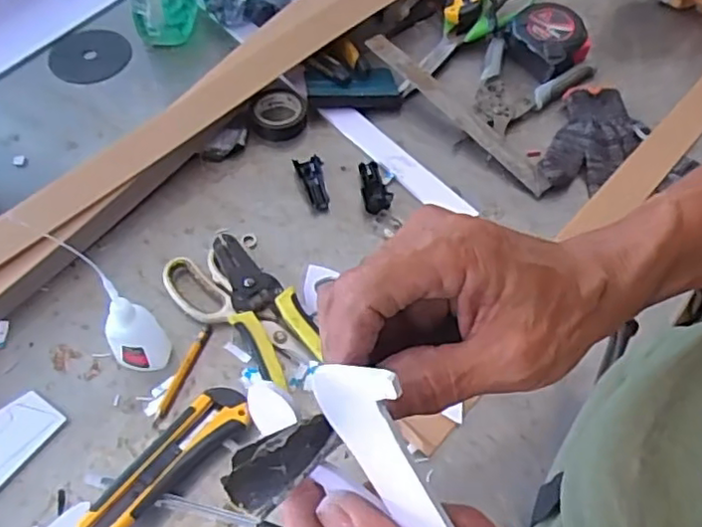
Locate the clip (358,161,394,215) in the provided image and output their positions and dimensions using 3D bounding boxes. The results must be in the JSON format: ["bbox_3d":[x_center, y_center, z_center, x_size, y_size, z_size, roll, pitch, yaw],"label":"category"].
[{"bbox_3d":[0.022,-0.075,0.617,0.026,0.011,0.062,-10,57,-7],"label":"clip"}]

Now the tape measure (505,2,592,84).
[{"bbox_3d":[0.225,-0.250,0.718,0.076,0.037,0.088,-21,59,-13],"label":"tape measure"}]

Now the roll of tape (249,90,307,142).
[{"bbox_3d":[-0.074,-0.154,0.666,0.058,0.020,0.054,0,57,0],"label":"roll of tape"}]

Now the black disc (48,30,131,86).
[{"bbox_3d":[-0.295,-0.234,0.726,0.088,0.006,0.088,-12,57,-8],"label":"black disc"}]

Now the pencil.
[{"bbox_3d":[-0.134,0.087,0.514,0.009,0.007,0.091,17,58,11],"label":"pencil"}]

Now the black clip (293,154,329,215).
[{"bbox_3d":[-0.036,-0.076,0.623,0.025,0.009,0.064,-12,57,-8],"label":"black clip"}]

